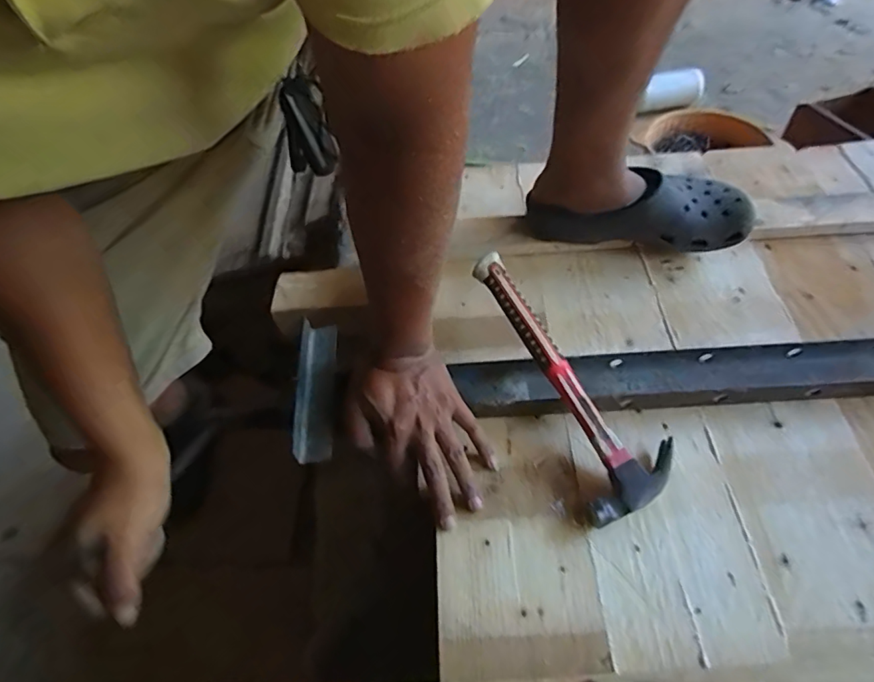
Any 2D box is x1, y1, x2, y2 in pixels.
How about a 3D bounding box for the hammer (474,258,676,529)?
[{"bbox_3d":[0.117,0.029,0.506,0.095,0.022,0.267,-26,72,-15],"label":"hammer"}]

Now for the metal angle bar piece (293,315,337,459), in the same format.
[{"bbox_3d":[-0.120,0.045,0.529,0.033,0.021,0.157,-6,54,-1],"label":"metal angle bar piece"}]

